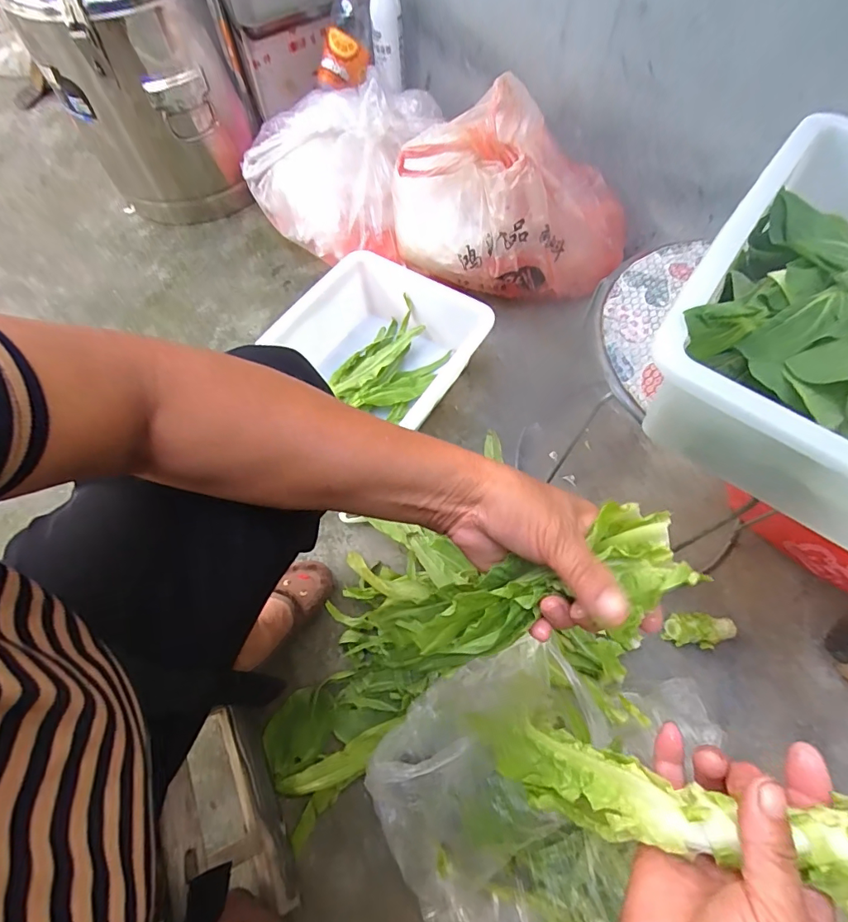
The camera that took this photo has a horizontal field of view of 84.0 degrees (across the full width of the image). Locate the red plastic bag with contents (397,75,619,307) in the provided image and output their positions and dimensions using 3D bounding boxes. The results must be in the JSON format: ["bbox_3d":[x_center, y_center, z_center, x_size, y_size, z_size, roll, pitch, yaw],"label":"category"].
[{"bbox_3d":[0.143,-0.426,0.777,0.377,0.249,0.199,0,66,1],"label":"red plastic bag with contents"}]

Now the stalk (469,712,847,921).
[{"bbox_3d":[0.114,0.186,0.266,0.238,0.060,0.048,-13,57,42],"label":"stalk"}]

